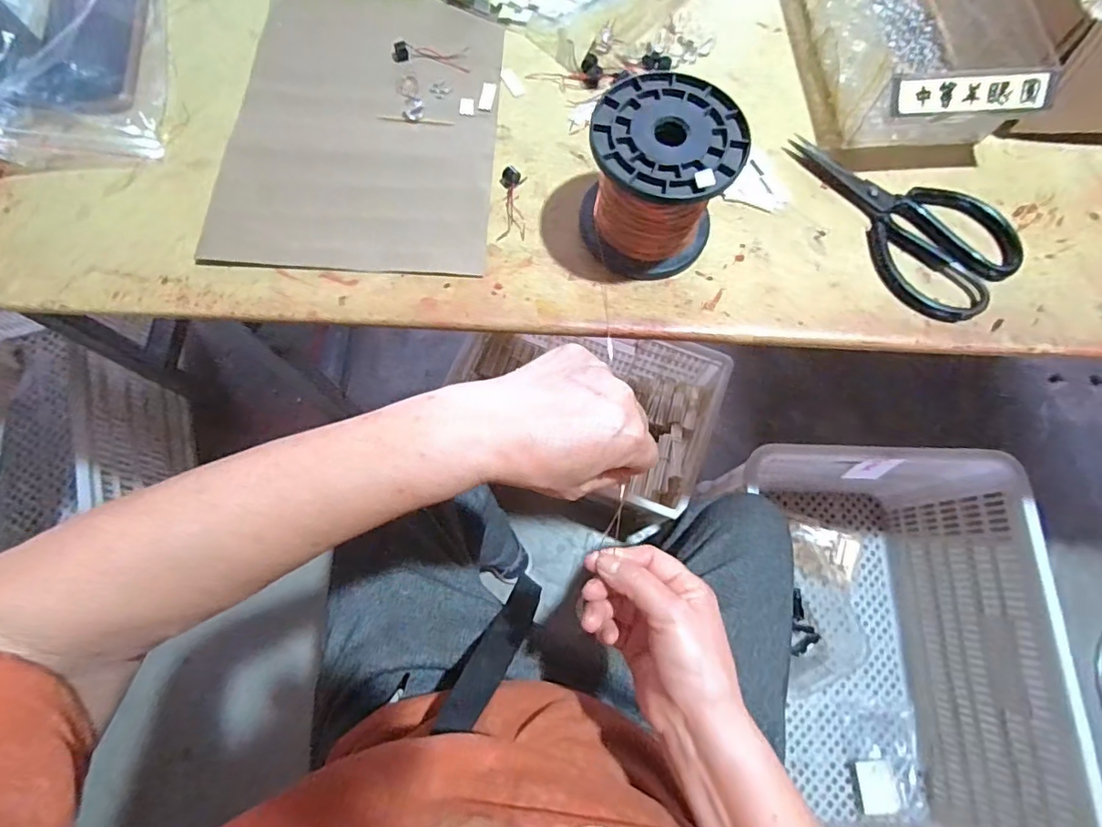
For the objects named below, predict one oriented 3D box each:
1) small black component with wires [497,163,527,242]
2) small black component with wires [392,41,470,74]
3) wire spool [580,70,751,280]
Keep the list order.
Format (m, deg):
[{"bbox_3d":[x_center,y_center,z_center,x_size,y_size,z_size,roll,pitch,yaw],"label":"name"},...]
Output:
[{"bbox_3d":[-0.029,-0.160,0.405,0.020,0.008,0.060,1,73,-1],"label":"small black component with wires"},{"bbox_3d":[-0.101,-0.302,0.451,0.064,0.008,0.023,5,76,0],"label":"small black component with wires"},{"bbox_3d":[0.071,-0.158,0.363,0.093,0.087,0.095,1,73,-2],"label":"wire spool"}]

